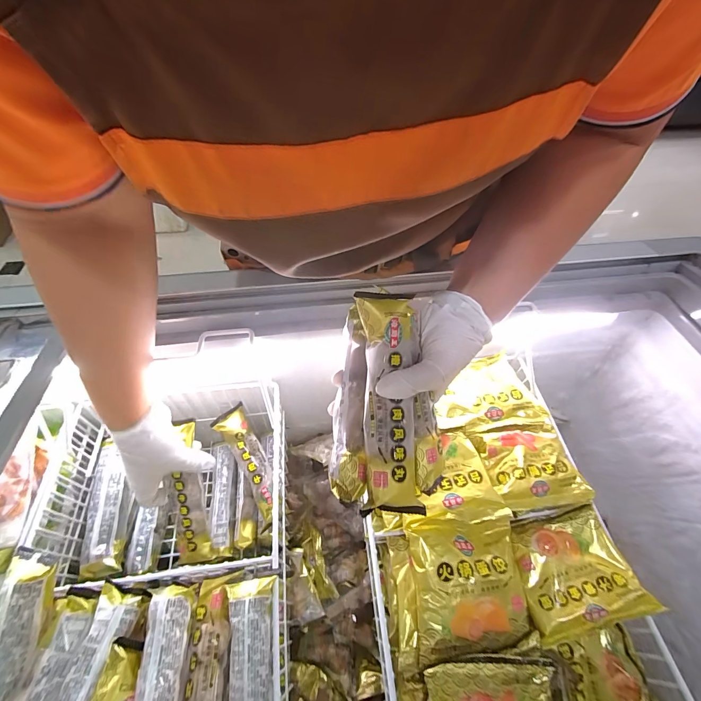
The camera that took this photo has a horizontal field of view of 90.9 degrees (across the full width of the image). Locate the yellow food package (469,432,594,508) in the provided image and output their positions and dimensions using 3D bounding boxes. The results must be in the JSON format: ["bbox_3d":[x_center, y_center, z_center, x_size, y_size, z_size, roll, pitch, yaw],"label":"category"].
[{"bbox_3d":[0.224,0.143,0.424,0.117,0.016,0.088,-2,53,-3],"label":"yellow food package"}]

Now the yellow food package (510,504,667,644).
[{"bbox_3d":[0.235,0.231,0.369,0.113,0.029,0.102,-8,53,-8],"label":"yellow food package"}]

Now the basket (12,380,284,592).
[{"bbox_3d":[-0.238,0.186,0.476,0.289,0.179,0.228,-4,53,-5],"label":"basket"}]

